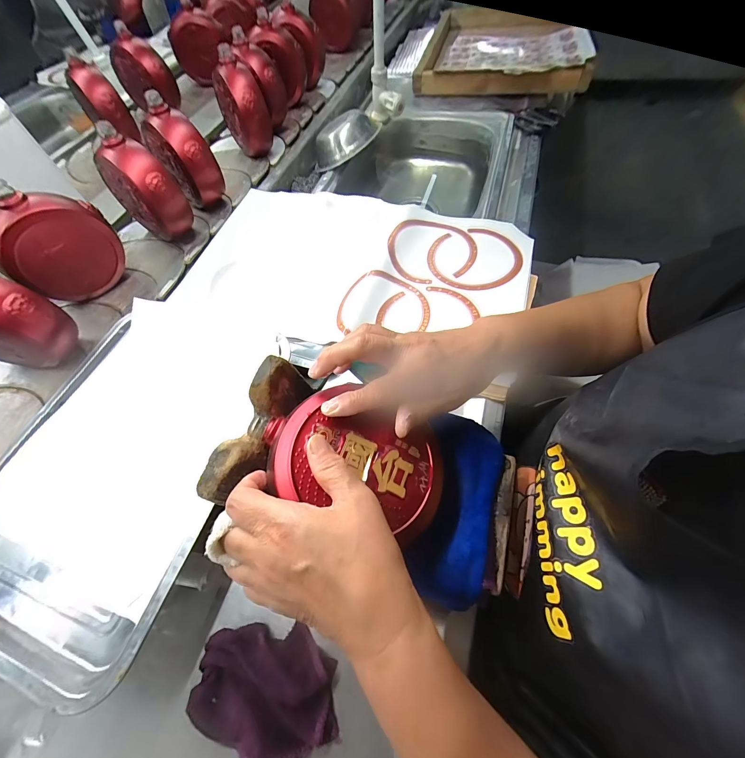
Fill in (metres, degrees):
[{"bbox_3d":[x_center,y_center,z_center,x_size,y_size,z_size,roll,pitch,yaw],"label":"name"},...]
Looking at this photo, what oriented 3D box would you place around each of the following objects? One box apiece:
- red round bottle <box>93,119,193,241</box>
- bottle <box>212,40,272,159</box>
[{"bbox_3d":[-0.358,-0.297,0.509,0.115,0.151,0.057,28,66,17],"label":"red round bottle"},{"bbox_3d":[-0.258,-0.538,0.639,0.061,0.154,0.120,-33,64,-14],"label":"bottle"}]

